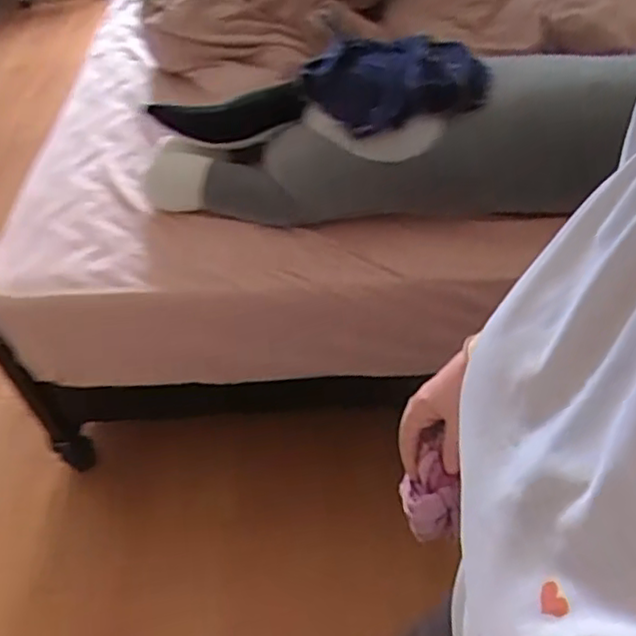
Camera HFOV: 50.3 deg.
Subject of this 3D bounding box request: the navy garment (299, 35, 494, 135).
[{"bbox_3d":[0.123,-0.379,1.053,0.275,0.049,0.195,-11,47,-4],"label":"navy garment"}]

